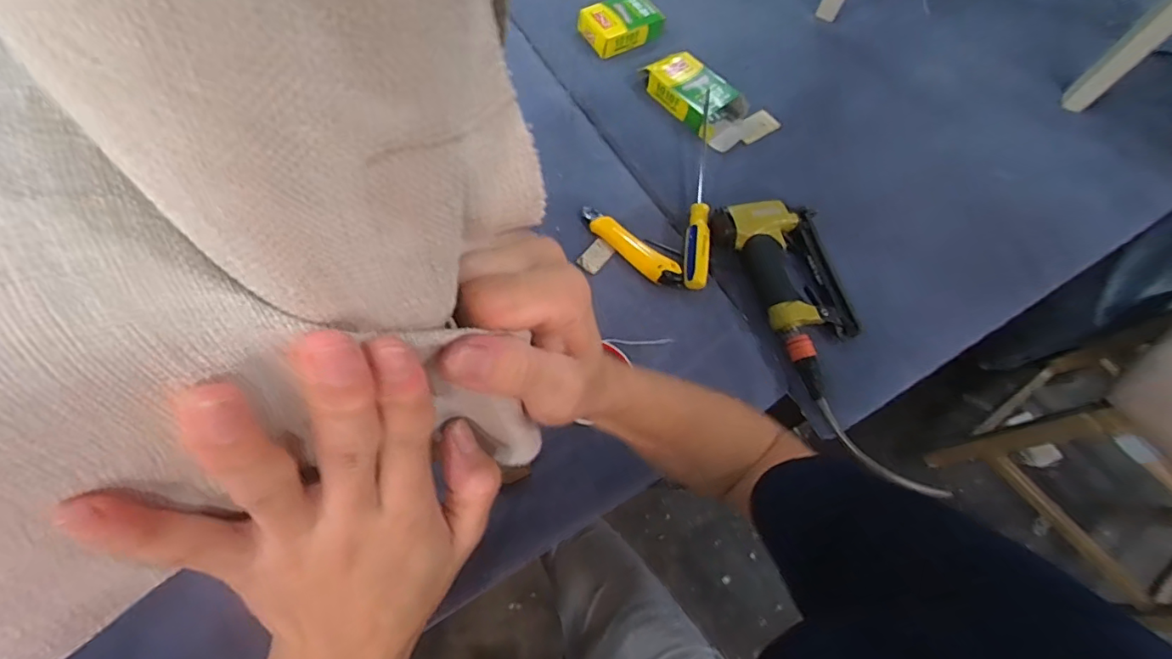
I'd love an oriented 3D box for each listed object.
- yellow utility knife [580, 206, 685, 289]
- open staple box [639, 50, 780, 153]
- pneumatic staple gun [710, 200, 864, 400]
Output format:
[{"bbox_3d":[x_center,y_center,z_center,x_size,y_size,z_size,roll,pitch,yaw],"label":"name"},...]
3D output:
[{"bbox_3d":[0.056,-0.109,0.673,0.159,0.016,0.034,42,69,14],"label":"yellow utility knife"},{"bbox_3d":[0.177,-0.337,0.758,0.113,0.044,0.188,-35,73,-18],"label":"open staple box"},{"bbox_3d":[0.259,-0.053,0.636,0.123,0.056,0.247,-23,69,-14],"label":"pneumatic staple gun"}]

